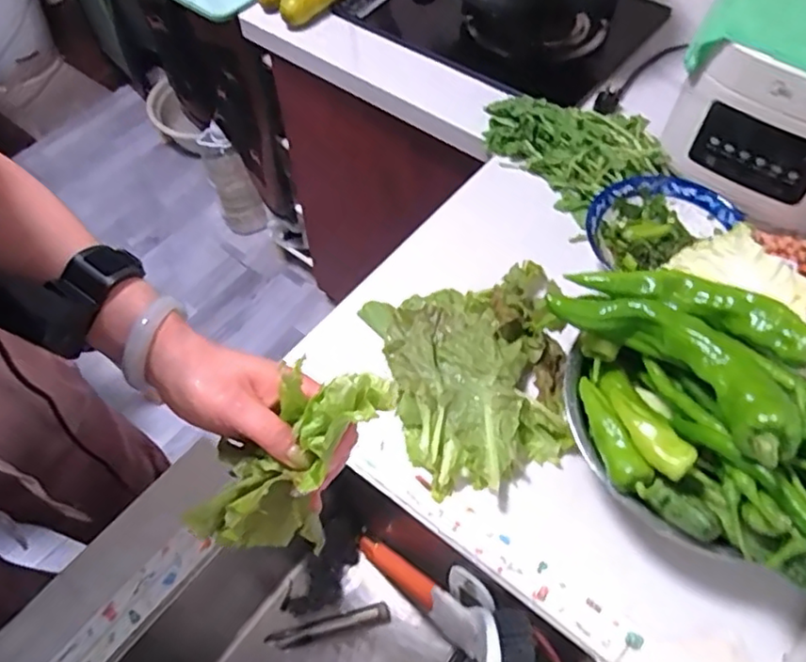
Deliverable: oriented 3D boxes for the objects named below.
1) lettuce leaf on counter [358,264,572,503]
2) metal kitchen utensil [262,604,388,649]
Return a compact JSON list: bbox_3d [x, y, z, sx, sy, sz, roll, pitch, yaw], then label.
[{"bbox_3d":[0.081,0.035,0.629,0.203,0.048,0.230,-11,58,-6],"label":"lettuce leaf on counter"},{"bbox_3d":[-0.081,0.322,0.684,0.134,0.023,0.021,-12,58,-7],"label":"metal kitchen utensil"}]

